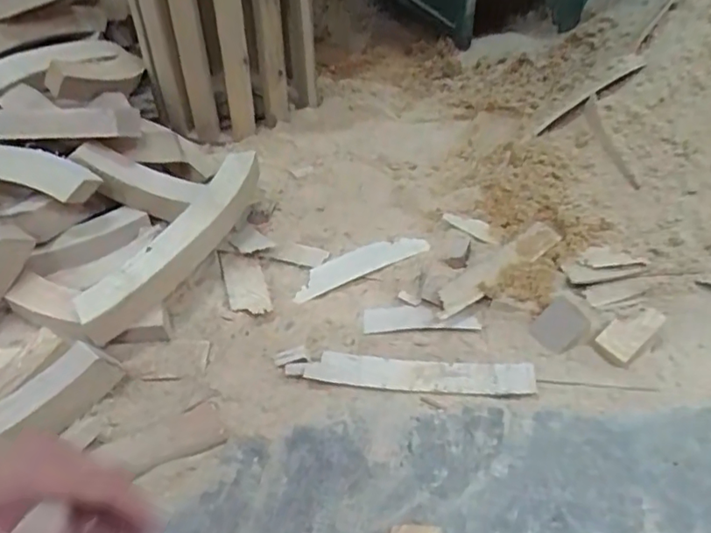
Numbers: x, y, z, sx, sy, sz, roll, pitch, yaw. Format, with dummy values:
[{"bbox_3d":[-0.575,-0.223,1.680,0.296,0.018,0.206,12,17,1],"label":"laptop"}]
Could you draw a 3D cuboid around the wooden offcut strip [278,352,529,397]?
[{"bbox_3d":[0.065,0.123,0.641,0.275,0.009,0.044,5,52,2],"label":"wooden offcut strip"}]

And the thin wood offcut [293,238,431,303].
[{"bbox_3d":[0.007,-0.004,0.764,0.193,0.015,0.048,-21,60,-8],"label":"thin wood offcut"}]

